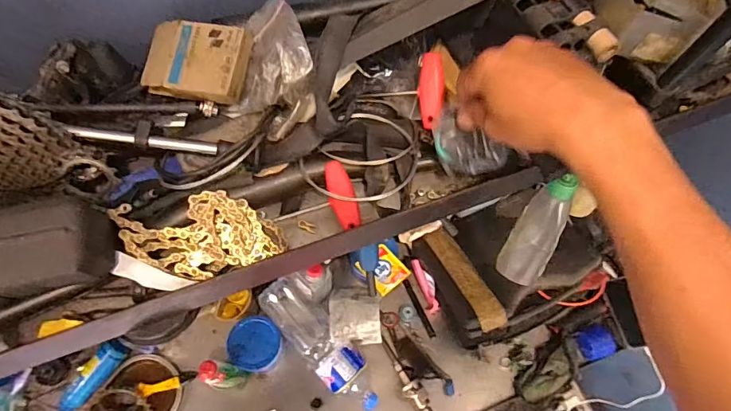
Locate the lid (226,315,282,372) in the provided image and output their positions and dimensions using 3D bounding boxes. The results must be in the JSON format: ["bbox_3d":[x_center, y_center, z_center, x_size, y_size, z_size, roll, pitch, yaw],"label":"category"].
[{"bbox_3d":[-0.219,0.272,0.890,0.102,0.013,0.102,0,91,-8],"label":"lid"}]

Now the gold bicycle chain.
[{"bbox_3d":[-0.155,0.030,0.414,0.136,0.047,0.064,-7,63,-5],"label":"gold bicycle chain"}]

